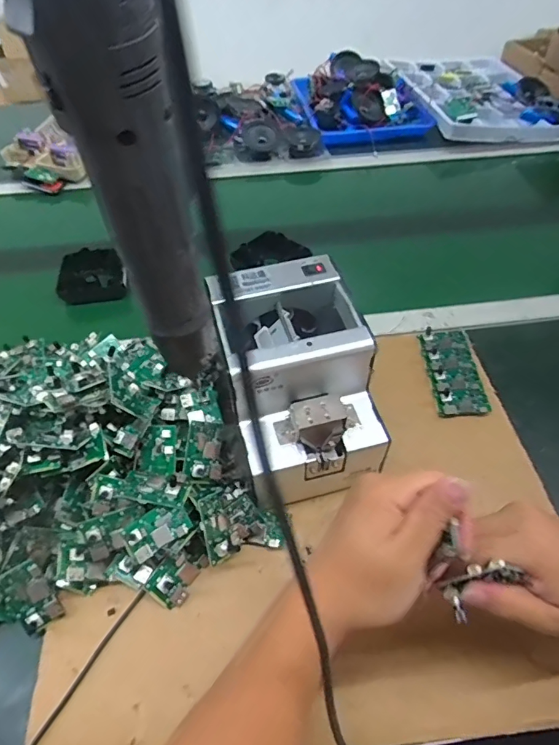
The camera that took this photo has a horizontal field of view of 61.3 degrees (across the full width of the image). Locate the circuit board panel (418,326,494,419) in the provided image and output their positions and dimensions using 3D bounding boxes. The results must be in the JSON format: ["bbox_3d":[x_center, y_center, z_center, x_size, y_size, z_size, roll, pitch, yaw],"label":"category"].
[{"bbox_3d":[0.200,-0.005,0.544,0.055,0.011,0.128,-1,50,1],"label":"circuit board panel"}]

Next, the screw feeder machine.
[{"bbox_3d":[0.015,0.010,0.451,0.118,0.146,0.175,-13,51,-10],"label":"screw feeder machine"}]

